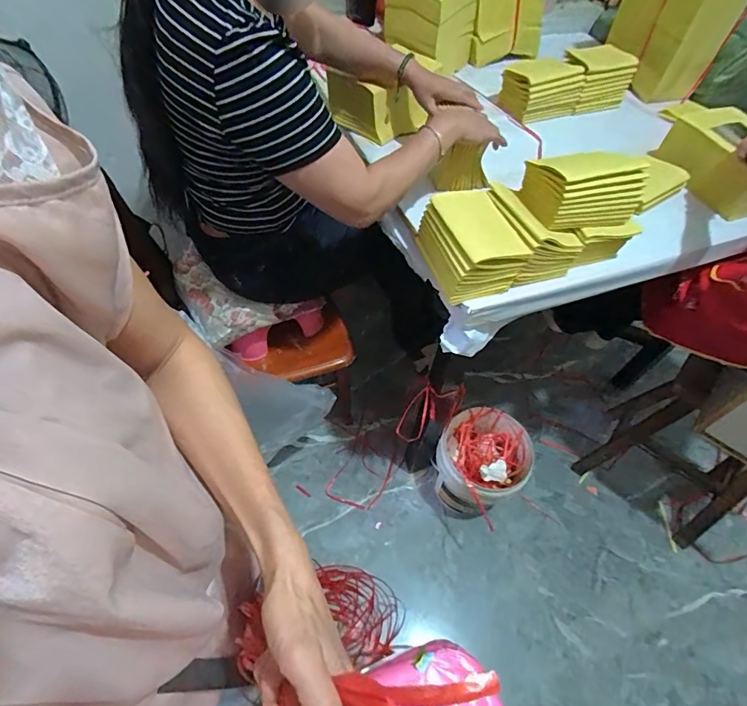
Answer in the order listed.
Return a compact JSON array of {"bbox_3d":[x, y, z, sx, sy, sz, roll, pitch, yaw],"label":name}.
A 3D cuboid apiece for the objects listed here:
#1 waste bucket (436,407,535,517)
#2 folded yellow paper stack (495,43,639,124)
[{"bbox_3d":[0.305,0.323,1.284,0.239,0.221,0.240,2,55,-3],"label":"waste bucket"},{"bbox_3d":[0.472,-0.647,1.073,0.307,0.141,0.116,-4,55,-7],"label":"folded yellow paper stack"}]

